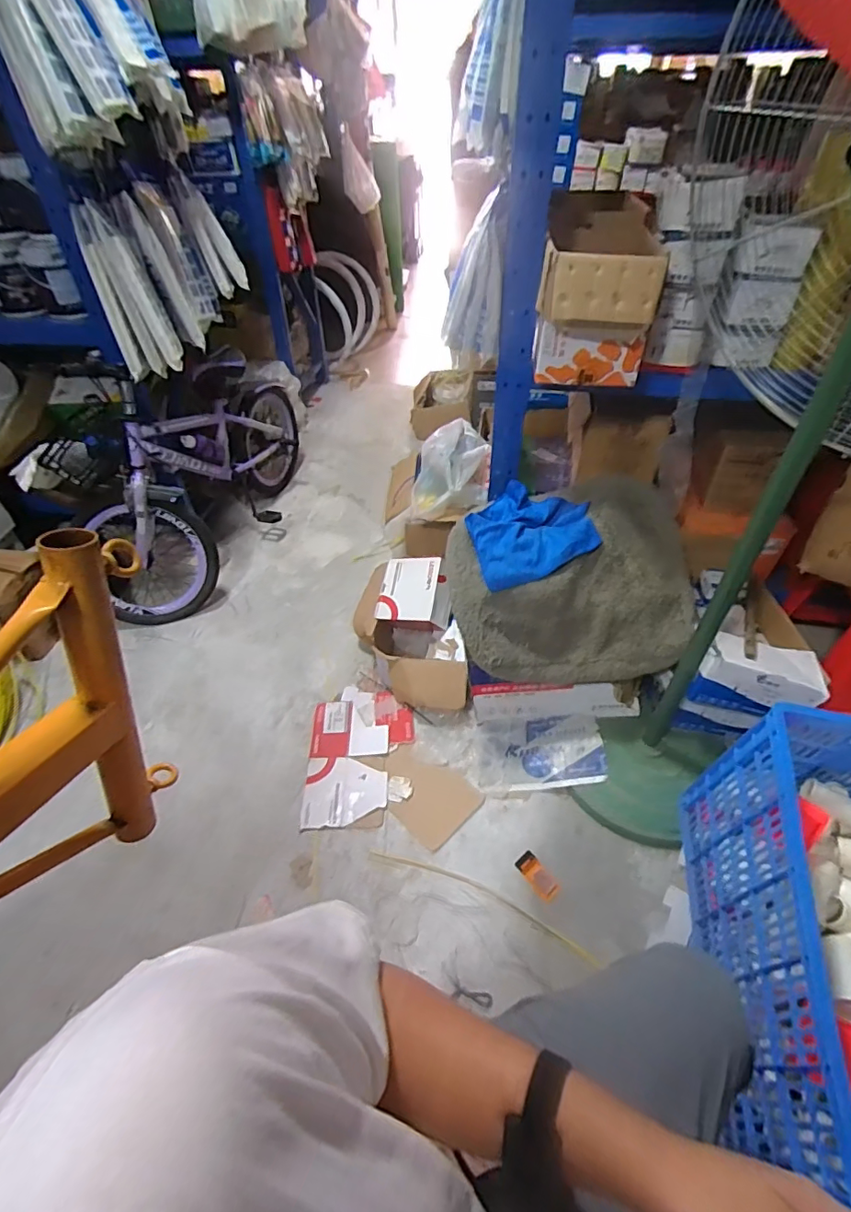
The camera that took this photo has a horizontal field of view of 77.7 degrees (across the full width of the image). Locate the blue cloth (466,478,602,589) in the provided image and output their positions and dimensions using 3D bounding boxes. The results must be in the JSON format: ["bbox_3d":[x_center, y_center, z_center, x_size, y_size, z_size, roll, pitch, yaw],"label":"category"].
[{"bbox_3d":[0.242,-0.177,1.242,0.280,0.061,0.244,-16,60,-5],"label":"blue cloth"}]

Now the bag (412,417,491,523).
[{"bbox_3d":[0.082,-0.433,1.615,0.204,0.190,0.314,9,45,9],"label":"bag"}]

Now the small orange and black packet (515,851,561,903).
[{"bbox_3d":[0.248,0.592,1.161,0.050,0.007,0.101,-28,51,-25],"label":"small orange and black packet"}]

